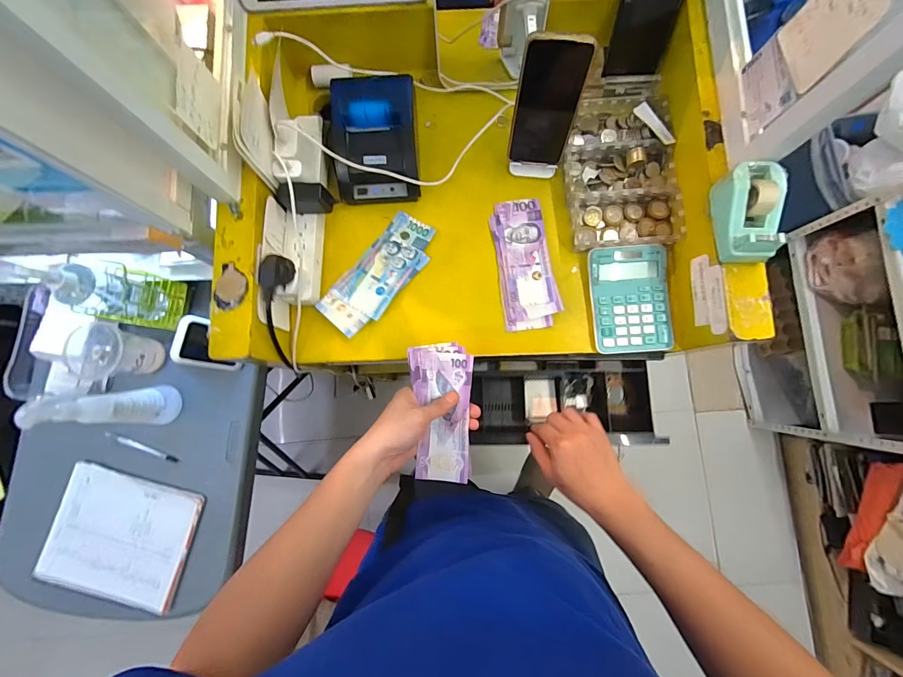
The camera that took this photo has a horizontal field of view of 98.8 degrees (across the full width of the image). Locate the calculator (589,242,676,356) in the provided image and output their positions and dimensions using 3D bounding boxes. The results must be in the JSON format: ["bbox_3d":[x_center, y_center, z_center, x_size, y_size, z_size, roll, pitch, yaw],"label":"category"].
[{"bbox_3d":[0.245,-0.054,0.528,0.102,0.016,0.144,-3,83,1],"label":"calculator"}]

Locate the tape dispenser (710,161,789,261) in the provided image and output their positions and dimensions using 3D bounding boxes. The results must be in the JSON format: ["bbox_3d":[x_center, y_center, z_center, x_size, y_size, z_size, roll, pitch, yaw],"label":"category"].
[{"bbox_3d":[0.329,-0.137,0.427,0.056,0.038,0.102,-3,83,1],"label":"tape dispenser"}]

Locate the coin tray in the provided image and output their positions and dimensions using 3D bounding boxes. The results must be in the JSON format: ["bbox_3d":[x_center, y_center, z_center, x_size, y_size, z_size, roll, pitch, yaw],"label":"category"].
[{"bbox_3d":[0.236,-0.234,0.544,0.145,0.034,0.214,-2,83,1],"label":"coin tray"}]

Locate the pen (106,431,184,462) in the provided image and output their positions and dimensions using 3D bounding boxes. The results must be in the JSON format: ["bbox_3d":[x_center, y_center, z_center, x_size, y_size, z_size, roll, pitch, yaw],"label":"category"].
[{"bbox_3d":[-0.572,0.203,0.715,0.141,0.011,0.012,21,84,4],"label":"pen"}]

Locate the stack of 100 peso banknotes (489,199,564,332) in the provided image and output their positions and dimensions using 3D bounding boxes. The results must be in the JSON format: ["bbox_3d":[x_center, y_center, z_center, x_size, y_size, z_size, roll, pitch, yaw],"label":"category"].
[{"bbox_3d":[0.103,-0.108,0.551,0.075,0.012,0.188,-8,83,0],"label":"stack of 100 peso banknotes"}]

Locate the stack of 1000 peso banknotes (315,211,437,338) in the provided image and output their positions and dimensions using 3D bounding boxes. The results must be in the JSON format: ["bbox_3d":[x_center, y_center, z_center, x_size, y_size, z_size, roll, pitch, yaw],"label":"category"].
[{"bbox_3d":[-0.101,-0.092,0.551,0.078,0.011,0.192,36,77,6],"label":"stack of 1000 peso banknotes"}]

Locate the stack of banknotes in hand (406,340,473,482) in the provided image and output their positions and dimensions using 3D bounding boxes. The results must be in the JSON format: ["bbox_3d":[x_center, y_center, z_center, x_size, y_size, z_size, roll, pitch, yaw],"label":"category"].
[{"bbox_3d":[-0.011,0.094,0.483,0.074,0.012,0.171,-2,91,1],"label":"stack of banknotes in hand"}]

